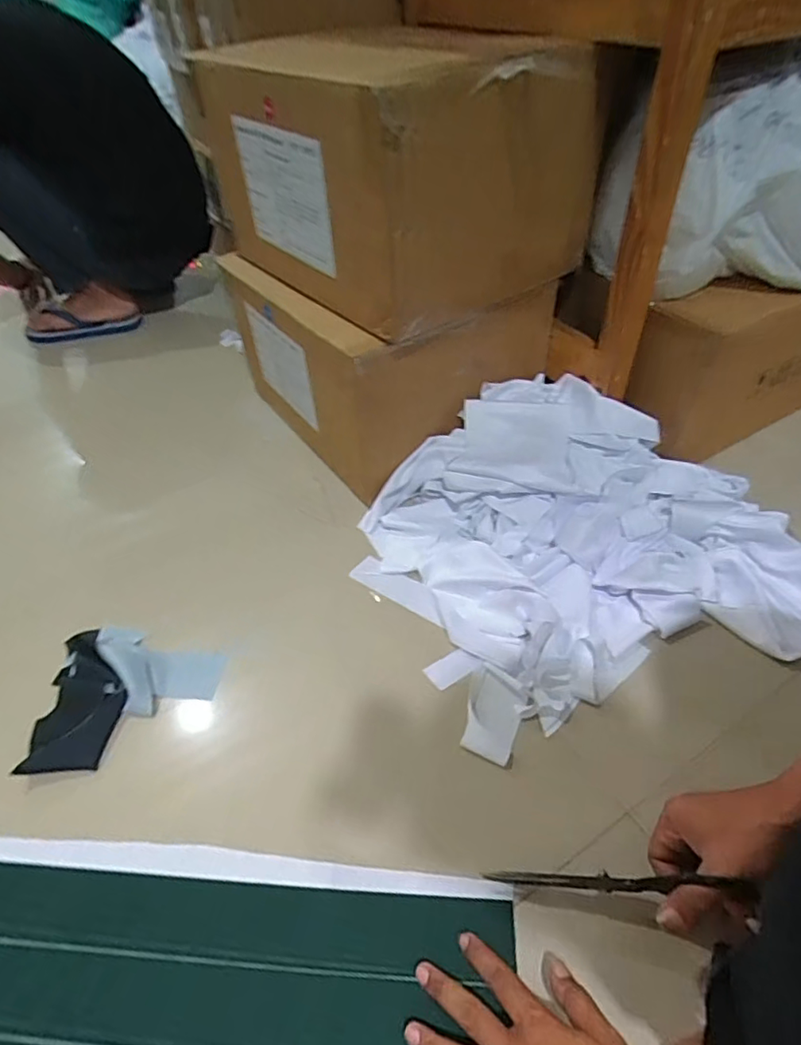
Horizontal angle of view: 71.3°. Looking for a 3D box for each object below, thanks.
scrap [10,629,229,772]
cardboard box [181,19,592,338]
[{"bbox_3d":[-0.320,0.197,0.643,0.187,0.048,0.179,0,45,5],"label":"scrap"},{"bbox_3d":[-0.010,-0.489,0.748,0.365,0.256,0.492,-33,51,-25],"label":"cardboard box"}]

